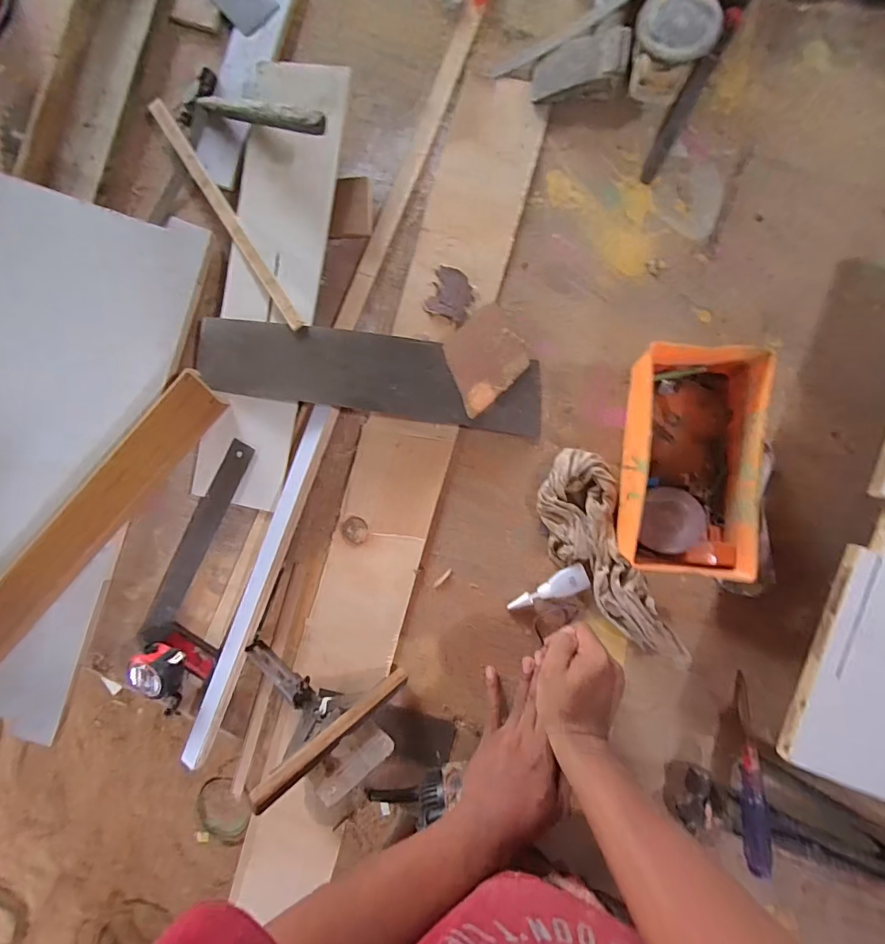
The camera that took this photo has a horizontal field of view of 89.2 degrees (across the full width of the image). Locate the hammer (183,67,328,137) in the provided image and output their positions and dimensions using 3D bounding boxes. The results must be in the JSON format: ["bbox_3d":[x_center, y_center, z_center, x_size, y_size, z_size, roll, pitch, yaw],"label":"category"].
[{"bbox_3d":[-0.241,-0.453,0.563,0.254,0.023,0.072,32,93,25],"label":"hammer"}]

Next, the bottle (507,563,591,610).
[{"bbox_3d":[0.128,0.143,0.554,0.101,0.017,0.032,-20,87,6],"label":"bottle"}]

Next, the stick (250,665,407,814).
[{"bbox_3d":[-0.111,0.280,0.488,0.012,0.204,0.023,-29,85,40],"label":"stick"}]

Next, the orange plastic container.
[{"bbox_3d":[0.273,-0.011,0.502,0.122,0.076,0.239,5,90,7],"label":"orange plastic container"}]

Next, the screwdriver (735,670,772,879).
[{"bbox_3d":[0.347,0.336,0.504,0.024,0.020,0.196,3,73,7],"label":"screwdriver"}]

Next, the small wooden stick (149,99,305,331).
[{"bbox_3d":[-0.289,-0.342,0.585,0.018,0.015,0.387,-34,85,5],"label":"small wooden stick"}]

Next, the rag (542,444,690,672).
[{"bbox_3d":[0.191,0.106,0.541,0.096,0.031,0.262,-20,87,6],"label":"rag"}]

